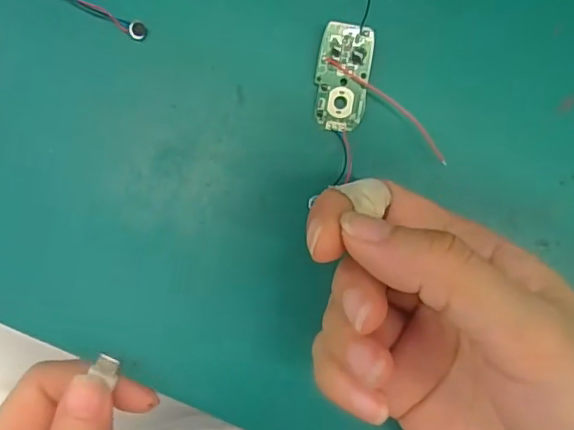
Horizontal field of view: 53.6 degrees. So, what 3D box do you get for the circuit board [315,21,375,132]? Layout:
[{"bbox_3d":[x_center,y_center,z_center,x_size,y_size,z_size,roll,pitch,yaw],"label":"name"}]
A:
[{"bbox_3d":[0.021,-0.050,0.209,0.019,0.004,0.038,6,102,0],"label":"circuit board"}]

